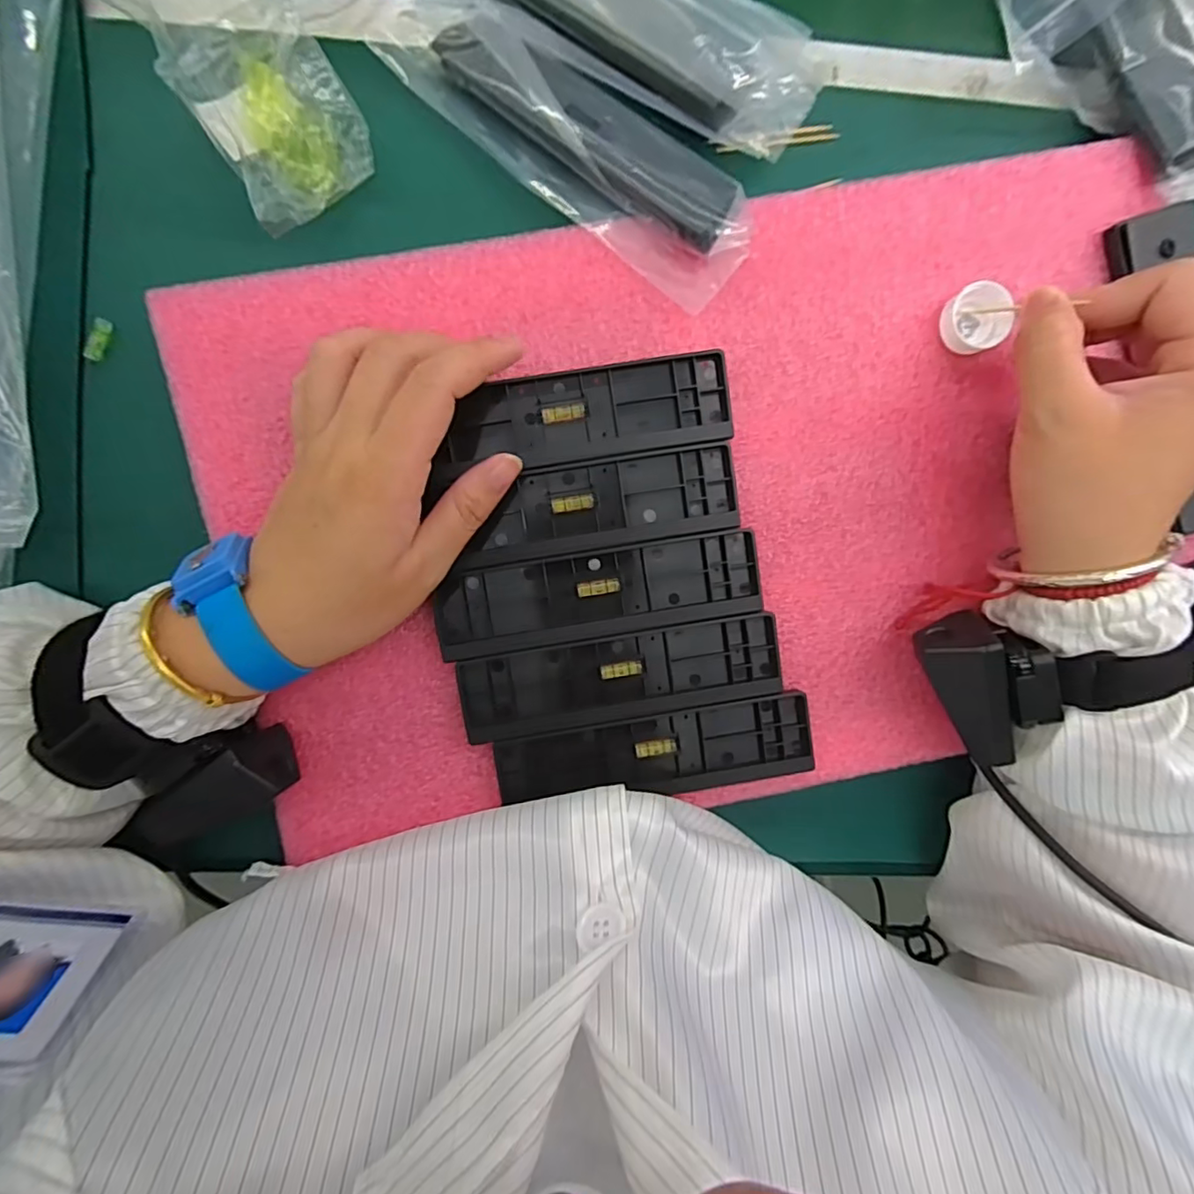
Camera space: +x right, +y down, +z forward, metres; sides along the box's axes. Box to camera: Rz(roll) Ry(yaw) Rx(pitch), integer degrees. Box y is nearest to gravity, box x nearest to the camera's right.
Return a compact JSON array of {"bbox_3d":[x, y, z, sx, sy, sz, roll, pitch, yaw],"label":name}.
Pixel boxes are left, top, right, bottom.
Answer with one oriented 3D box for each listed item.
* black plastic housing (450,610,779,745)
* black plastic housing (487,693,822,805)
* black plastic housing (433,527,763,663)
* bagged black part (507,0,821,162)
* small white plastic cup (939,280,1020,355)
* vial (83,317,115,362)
[{"bbox_3d":[0.013,0.041,0.285,0.158,0.007,0.043,-9,96,-2],"label":"black plastic housing"},{"bbox_3d":[0.031,0.080,0.289,0.158,0.009,0.042,-7,96,-2],"label":"black plastic housing"},{"bbox_3d":[0.002,-0.001,0.280,0.157,0.007,0.044,-9,96,-2],"label":"black plastic housing"},{"bbox_3d":[0.011,-0.274,0.262,0.194,0.023,0.060,31,93,-5],"label":"bagged black part"},{"bbox_3d":[0.186,-0.137,0.278,0.029,0.014,0.030,0,95,-3],"label":"small white plastic cup"},{"bbox_3d":[-0.245,-0.126,0.277,0.007,0.006,0.021,19,94,-5],"label":"vial"}]

